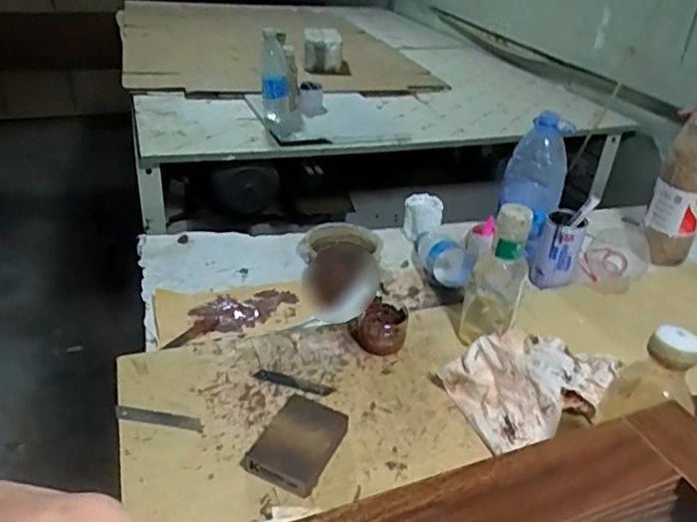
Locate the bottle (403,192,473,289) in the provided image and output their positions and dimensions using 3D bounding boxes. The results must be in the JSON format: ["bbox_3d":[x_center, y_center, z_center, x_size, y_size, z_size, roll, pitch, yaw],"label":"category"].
[{"bbox_3d":[0.147,-0.035,1.001,0.074,0.067,0.219,-2,32,-10],"label":"bottle"}]

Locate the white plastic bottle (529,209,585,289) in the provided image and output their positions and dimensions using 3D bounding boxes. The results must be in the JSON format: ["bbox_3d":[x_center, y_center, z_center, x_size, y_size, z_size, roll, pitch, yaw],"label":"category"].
[{"bbox_3d":[0.336,-0.022,0.941,0.070,0.098,0.068,18,34,20],"label":"white plastic bottle"}]

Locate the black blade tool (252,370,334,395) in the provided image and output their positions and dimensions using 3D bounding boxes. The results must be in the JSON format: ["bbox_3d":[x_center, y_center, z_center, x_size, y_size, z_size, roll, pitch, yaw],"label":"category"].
[{"bbox_3d":[-0.065,0.146,0.711,0.097,0.004,0.018,14,34,13],"label":"black blade tool"}]

